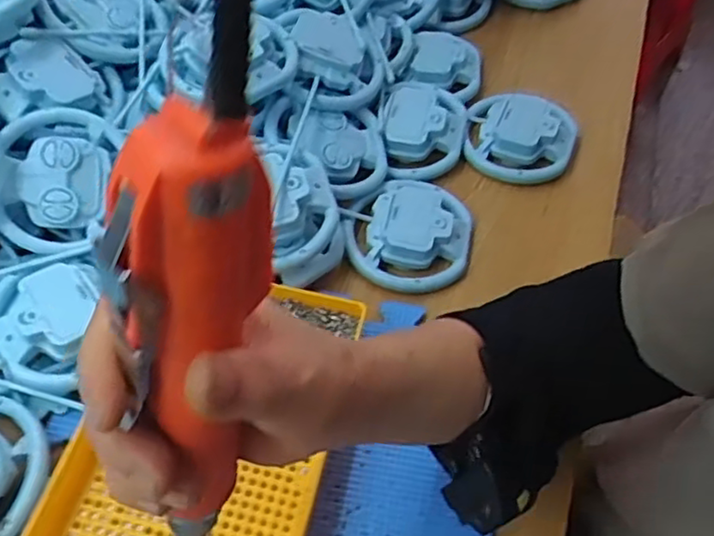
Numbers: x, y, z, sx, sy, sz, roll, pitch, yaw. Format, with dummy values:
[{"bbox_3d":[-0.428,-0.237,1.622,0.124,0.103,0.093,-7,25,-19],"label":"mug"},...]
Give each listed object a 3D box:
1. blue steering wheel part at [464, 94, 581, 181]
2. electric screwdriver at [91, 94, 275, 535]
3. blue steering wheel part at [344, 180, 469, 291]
[{"bbox_3d":[0.141,-0.116,0.577,0.093,0.024,0.089,15,56,9],"label":"blue steering wheel part"},{"bbox_3d":[-0.052,0.027,0.213,0.037,0.158,0.037,10,33,5],"label":"electric screwdriver"},{"bbox_3d":[0.041,-0.032,0.515,0.093,0.025,0.098,13,56,7],"label":"blue steering wheel part"}]

